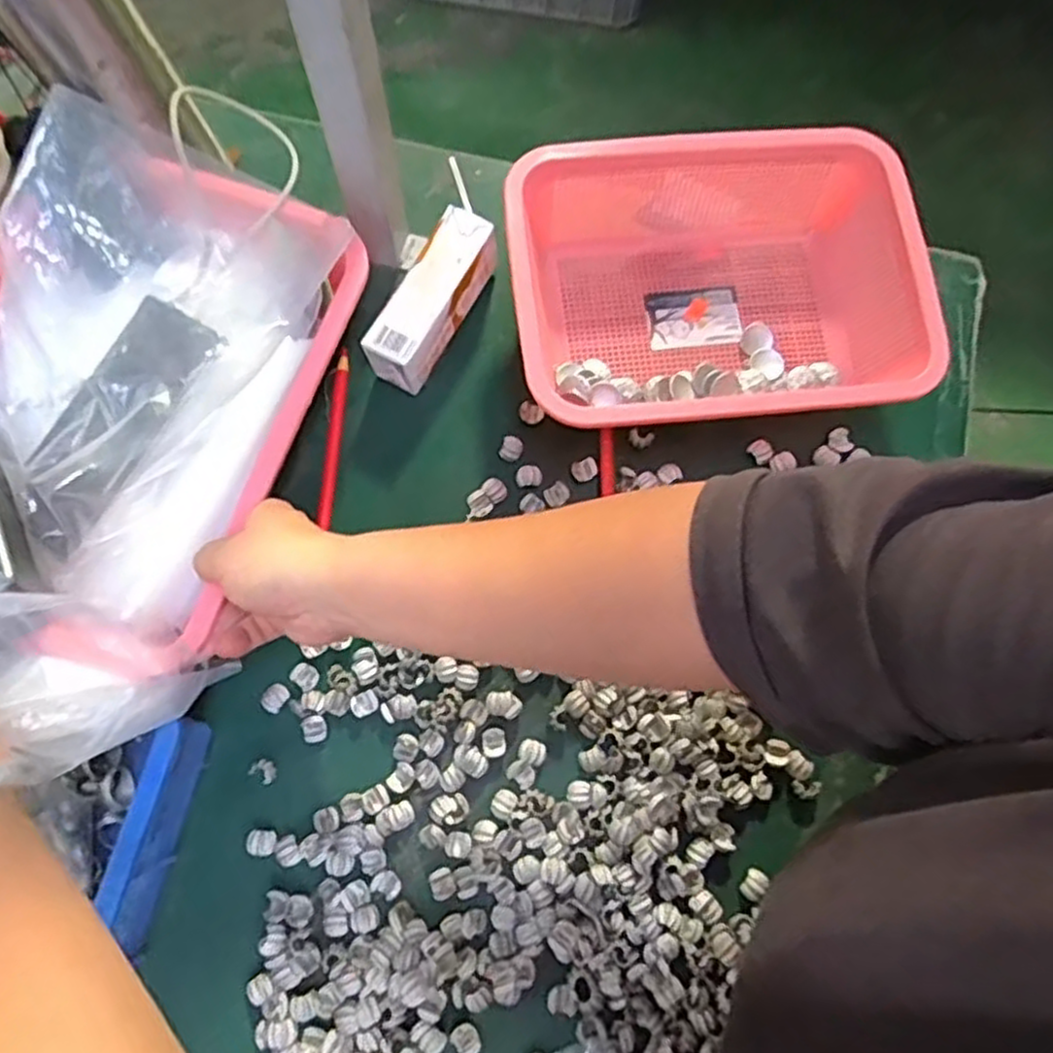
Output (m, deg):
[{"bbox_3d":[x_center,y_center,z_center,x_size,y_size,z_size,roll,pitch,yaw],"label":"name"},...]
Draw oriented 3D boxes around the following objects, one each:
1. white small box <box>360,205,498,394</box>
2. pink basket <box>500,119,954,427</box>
[{"bbox_3d":[-0.063,-0.151,0.511,0.040,0.055,0.118,28,76,6],"label":"white small box"},{"bbox_3d":[0.120,-0.154,0.501,0.257,0.086,0.190,-5,75,-3],"label":"pink basket"}]

